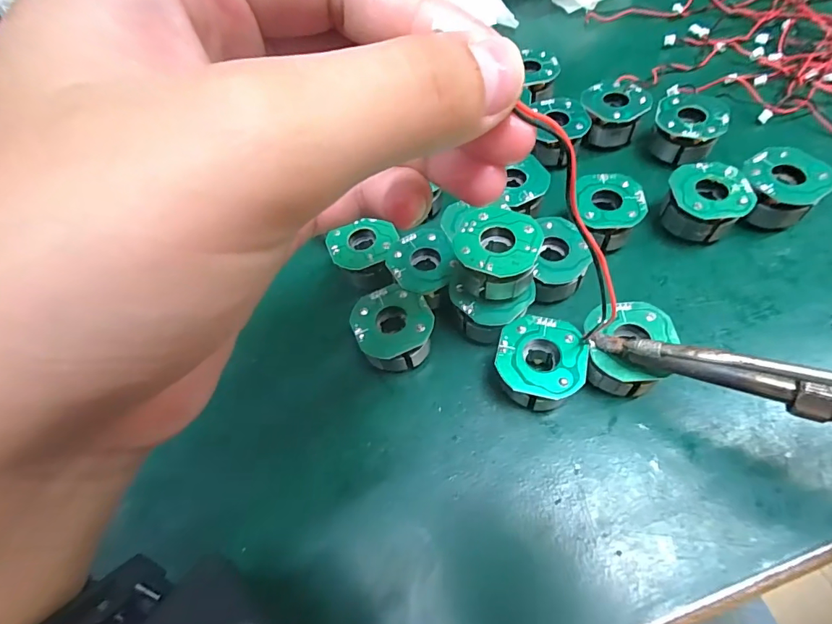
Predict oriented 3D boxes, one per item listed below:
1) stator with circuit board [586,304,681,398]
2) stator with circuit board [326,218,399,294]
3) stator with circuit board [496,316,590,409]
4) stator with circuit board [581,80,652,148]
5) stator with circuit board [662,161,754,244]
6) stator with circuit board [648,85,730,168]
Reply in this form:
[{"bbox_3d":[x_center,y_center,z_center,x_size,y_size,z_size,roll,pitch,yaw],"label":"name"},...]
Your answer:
[{"bbox_3d":[0.075,0.014,0.158,0.030,0.022,0.031,-3,60,6],"label":"stator with circuit board"},{"bbox_3d":[-0.023,-0.022,0.195,0.029,0.023,0.028,-5,60,5],"label":"stator with circuit board"},{"bbox_3d":[0.044,0.019,0.160,0.031,0.021,0.031,-3,60,6],"label":"stator with circuit board"},{"bbox_3d":[0.100,-0.101,0.221,0.031,0.019,0.028,13,63,15],"label":"stator with circuit board"},{"bbox_3d":[0.122,-0.046,0.187,0.031,0.021,0.030,-3,60,6],"label":"stator with circuit board"},{"bbox_3d":[0.130,-0.089,0.211,0.029,0.023,0.032,17,64,16],"label":"stator with circuit board"}]

